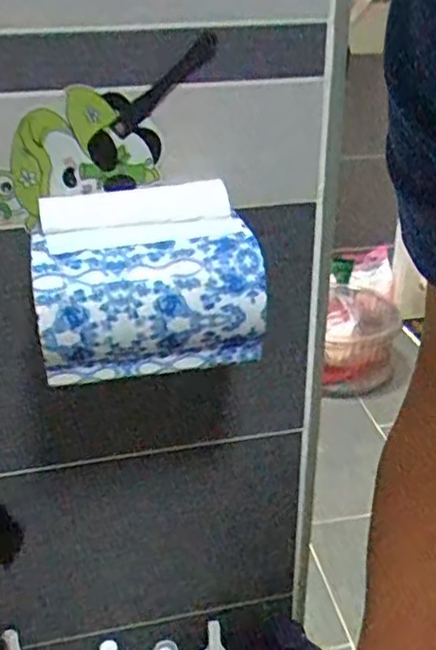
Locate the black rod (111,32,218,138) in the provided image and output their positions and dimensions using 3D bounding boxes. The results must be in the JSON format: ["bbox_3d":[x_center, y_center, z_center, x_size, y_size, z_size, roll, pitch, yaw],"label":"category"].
[{"bbox_3d":[-0.048,-0.216,0.616,0.122,0.020,0.010,-42,31,6],"label":"black rod"}]

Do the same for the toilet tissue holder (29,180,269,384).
[{"bbox_3d":[-0.065,-0.040,0.639,0.201,0.138,0.125,-6,28,-11],"label":"toilet tissue holder"}]

